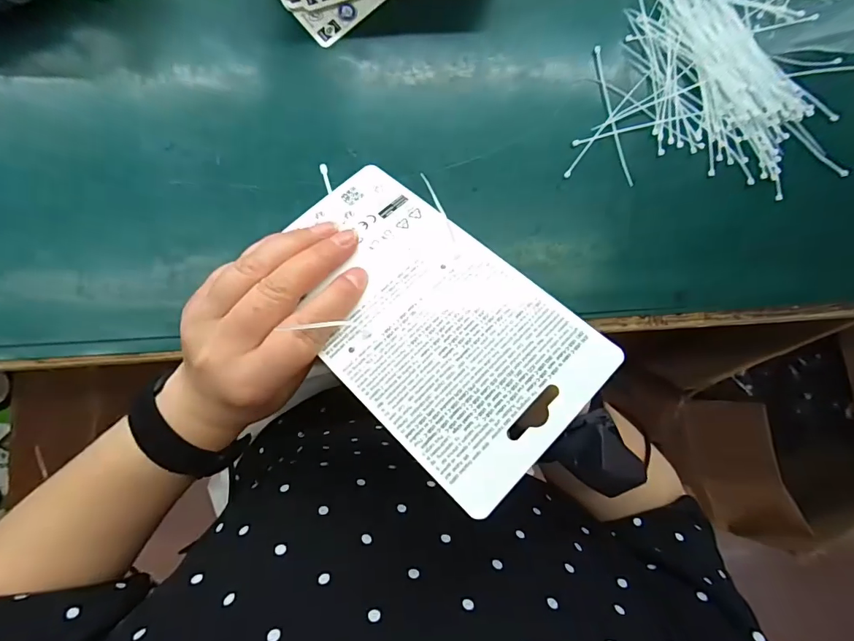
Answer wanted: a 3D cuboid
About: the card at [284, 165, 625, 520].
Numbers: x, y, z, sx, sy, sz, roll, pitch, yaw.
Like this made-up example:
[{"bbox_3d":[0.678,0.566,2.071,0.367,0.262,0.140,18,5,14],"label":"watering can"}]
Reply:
[{"bbox_3d":[-0.005,-0.005,0.219,0.100,0.004,0.174,-43,69,-13],"label":"card"}]

